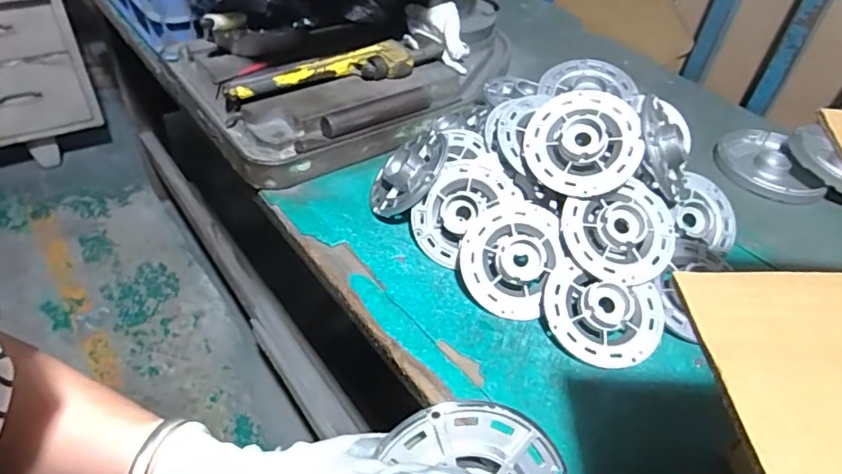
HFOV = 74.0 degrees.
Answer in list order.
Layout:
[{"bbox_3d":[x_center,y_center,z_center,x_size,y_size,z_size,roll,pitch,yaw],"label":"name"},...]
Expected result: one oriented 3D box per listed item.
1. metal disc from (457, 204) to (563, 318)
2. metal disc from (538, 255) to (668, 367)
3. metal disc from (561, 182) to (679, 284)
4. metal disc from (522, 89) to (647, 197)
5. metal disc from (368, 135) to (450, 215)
[{"bbox_3d":[0.084,0.019,0.534,0.105,0.025,0.105,0,80,-3],"label":"metal disc"},{"bbox_3d":[0.165,0.074,0.511,0.105,0.026,0.086,17,66,1],"label":"metal disc"},{"bbox_3d":[0.196,-0.003,0.536,0.115,0.027,0.090,-16,76,-11],"label":"metal disc"},{"bbox_3d":[0.156,-0.094,0.546,0.106,0.021,0.109,-4,73,14],"label":"metal disc"},{"bbox_3d":[-0.017,-0.072,0.611,0.100,0.025,0.099,-23,48,28],"label":"metal disc"}]

